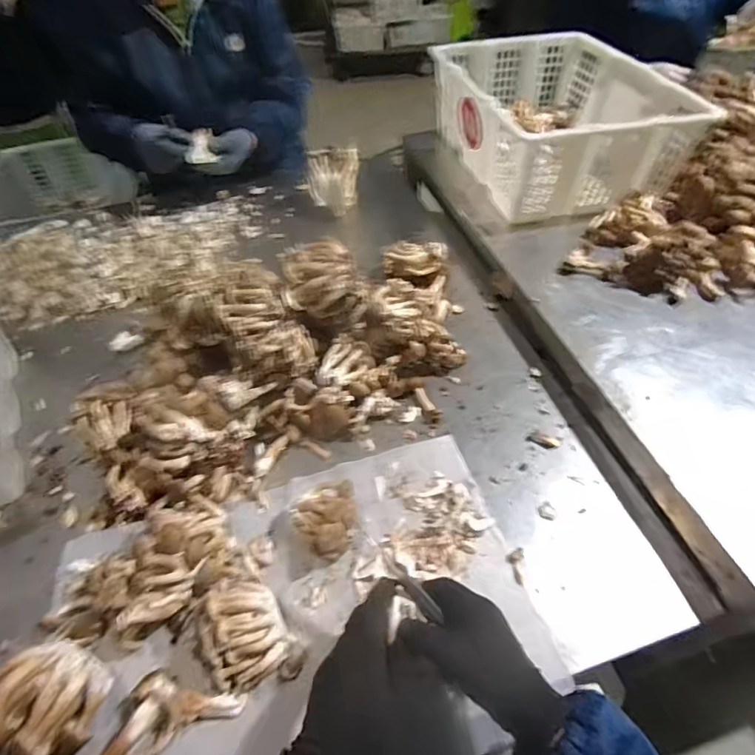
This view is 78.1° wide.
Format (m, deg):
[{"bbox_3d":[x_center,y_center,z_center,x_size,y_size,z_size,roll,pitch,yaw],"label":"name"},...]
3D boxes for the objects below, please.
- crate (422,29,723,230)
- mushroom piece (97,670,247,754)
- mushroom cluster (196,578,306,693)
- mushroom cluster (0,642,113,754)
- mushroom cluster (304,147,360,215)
[{"bbox_3d":[0.343,-0.496,0.923,0.352,0.190,0.455,-11,50,-6],"label":"crate"},{"bbox_3d":[-0.198,0.301,0.417,0.136,0.045,0.065,-25,53,-17],"label":"mushroom piece"},{"bbox_3d":[-0.131,0.243,0.447,0.080,0.053,0.109,-31,55,-21],"label":"mushroom cluster"},{"bbox_3d":[-0.291,0.285,0.405,0.093,0.083,0.092,-2,50,2],"label":"mushroom cluster"},{"bbox_3d":[-0.091,-0.394,0.941,0.111,0.110,0.074,-6,50,-2],"label":"mushroom cluster"}]

